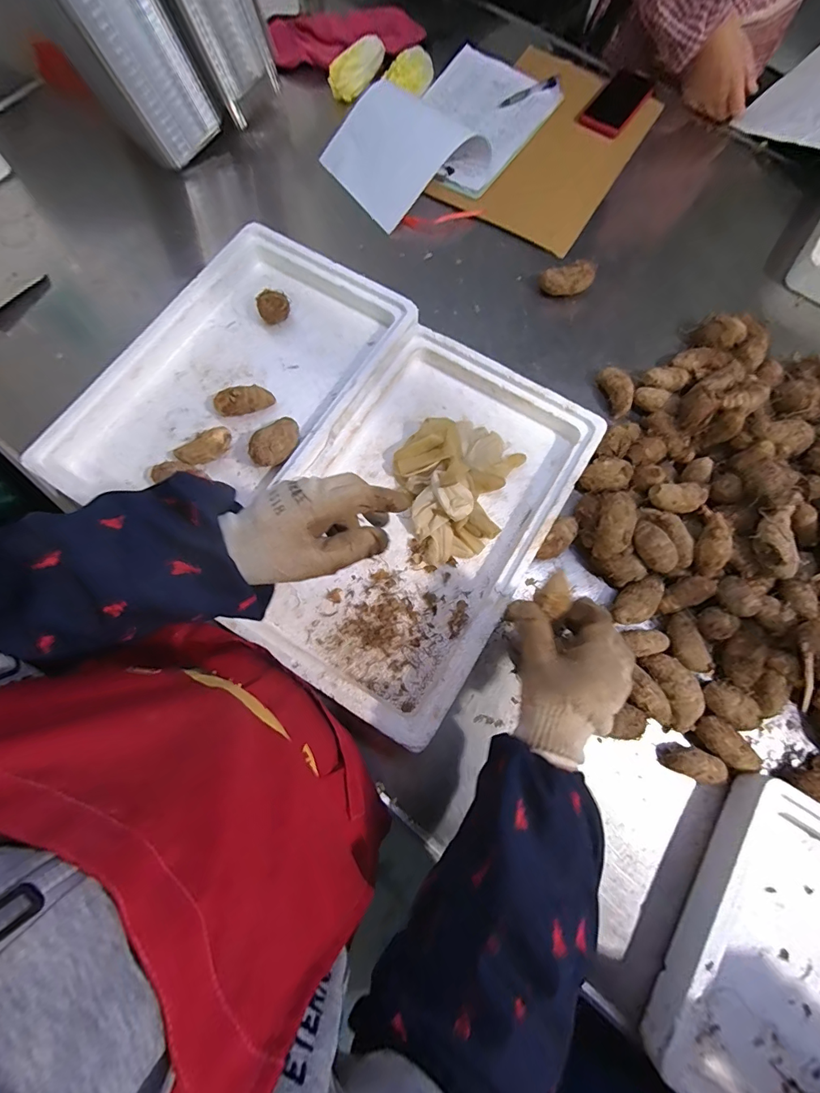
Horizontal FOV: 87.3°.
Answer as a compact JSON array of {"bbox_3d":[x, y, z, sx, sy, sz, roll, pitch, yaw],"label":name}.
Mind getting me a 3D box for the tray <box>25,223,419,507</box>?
[{"bbox_3d":[-0.232,-0.216,0.590,0.297,0.059,0.468,29,77,7],"label":"tray"}]

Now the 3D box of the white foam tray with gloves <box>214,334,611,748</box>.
[{"bbox_3d":[0.006,-0.042,0.540,0.299,0.049,0.462,31,78,8],"label":"white foam tray with gloves"}]

